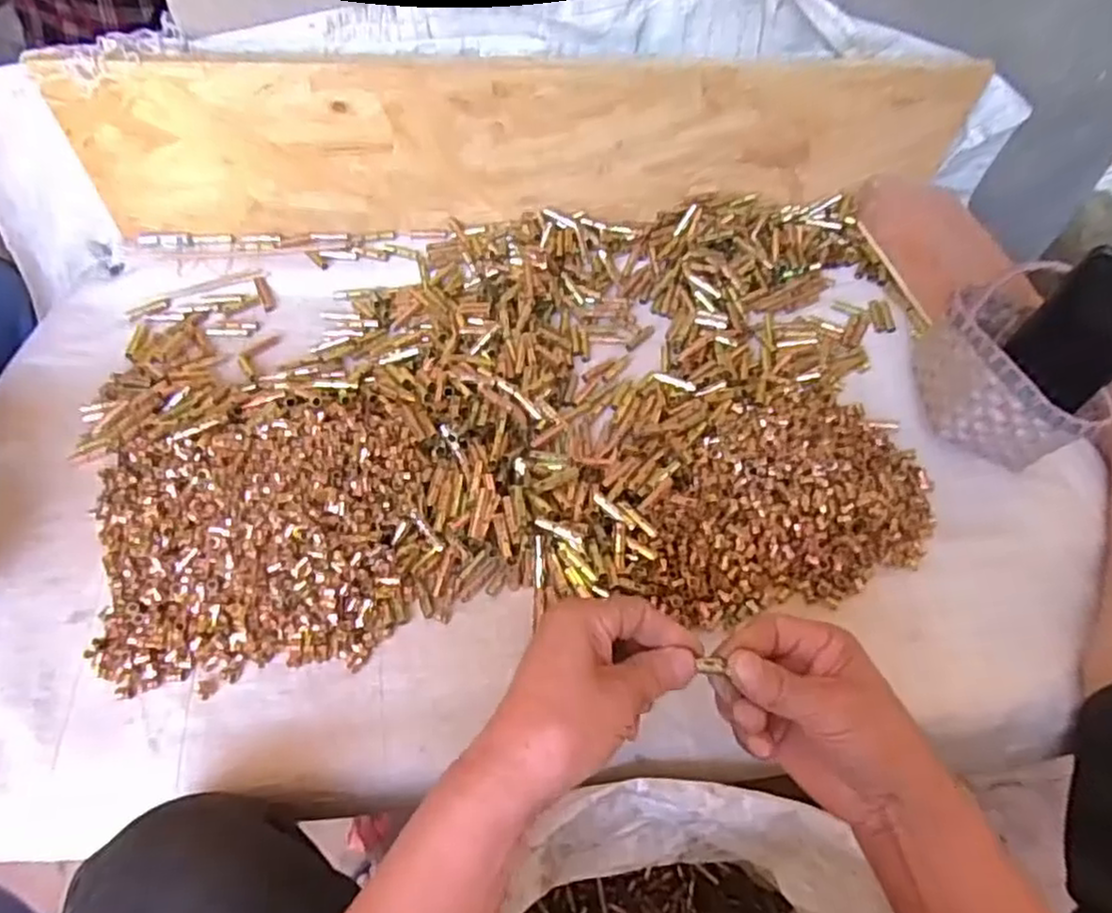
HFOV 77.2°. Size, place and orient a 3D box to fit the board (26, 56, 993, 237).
[{"bbox_3d":[-0.017,-0.312,0.729,0.887,0.194,0.021,-3,55,-5],"label":"board"}]

